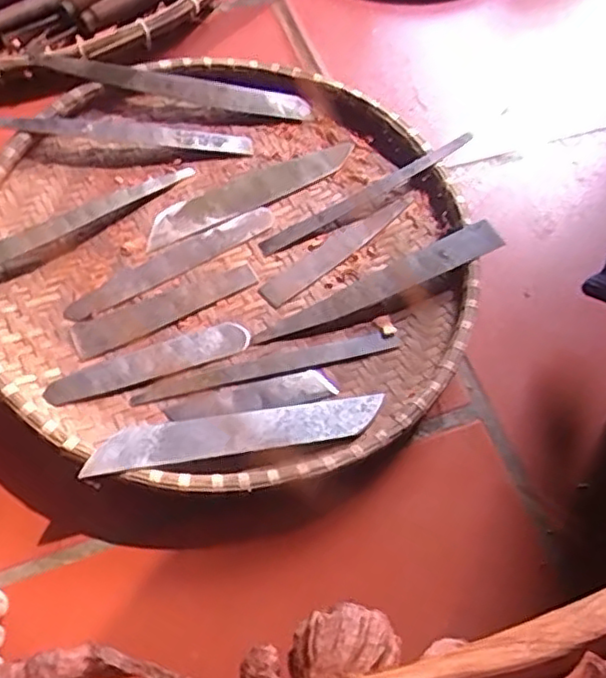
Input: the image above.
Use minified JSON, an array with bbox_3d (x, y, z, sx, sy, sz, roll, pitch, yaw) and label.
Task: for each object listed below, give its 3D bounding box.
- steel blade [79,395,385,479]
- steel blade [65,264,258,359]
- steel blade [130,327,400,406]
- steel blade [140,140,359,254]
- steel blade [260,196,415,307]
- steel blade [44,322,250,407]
[{"bbox_3d":[-0.038,0.058,0.413,0.177,0.006,0.031,-5,49,-15],"label":"steel blade"},{"bbox_3d":[-0.095,-0.022,0.470,0.131,0.004,0.026,-24,69,-15],"label":"steel blade"},{"bbox_3d":[-0.023,0.018,0.456,0.175,0.005,0.020,-13,67,-11],"label":"steel blade"},{"bbox_3d":[-0.041,-0.113,0.514,0.171,0.005,0.030,-26,69,-14],"label":"steel blade"},{"bbox_3d":[0.024,-0.067,0.499,0.134,0.009,0.021,-38,74,-20],"label":"steel blade"},{"bbox_3d":[-0.100,0.015,0.445,0.130,0.006,0.024,-20,69,-14],"label":"steel blade"}]

